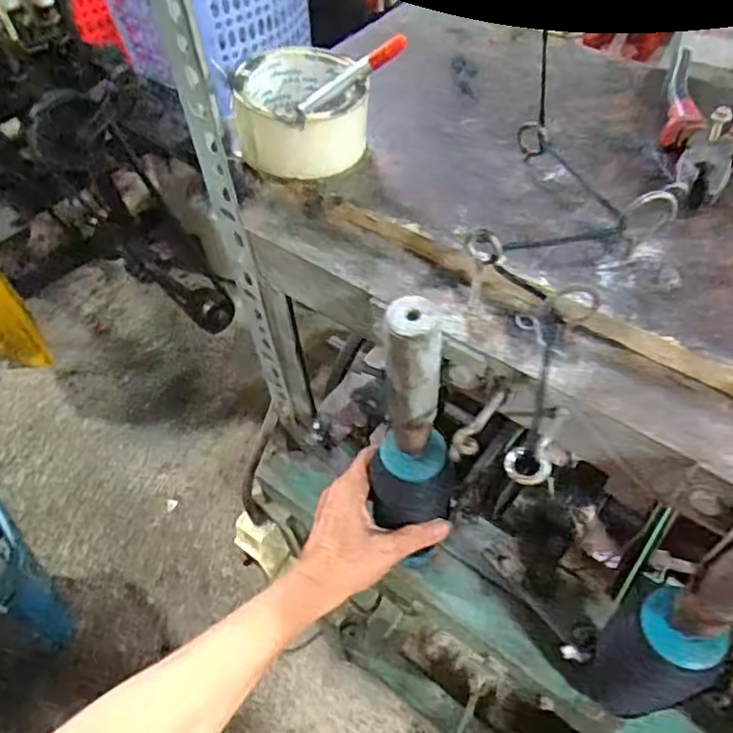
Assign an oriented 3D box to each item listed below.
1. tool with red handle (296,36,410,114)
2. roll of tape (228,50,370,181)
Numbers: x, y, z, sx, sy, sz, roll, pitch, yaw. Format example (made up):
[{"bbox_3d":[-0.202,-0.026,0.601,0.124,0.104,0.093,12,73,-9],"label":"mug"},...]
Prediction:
[{"bbox_3d":[-0.010,-0.197,0.423,0.082,0.011,0.009,-28,50,15],"label":"tool with red handle"},{"bbox_3d":[-0.045,-0.177,0.437,0.089,0.049,0.091,-10,52,-5],"label":"roll of tape"}]

